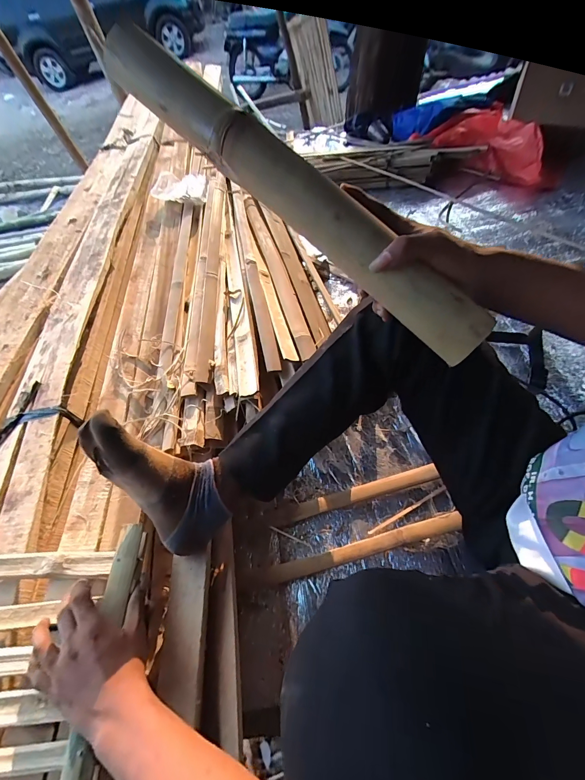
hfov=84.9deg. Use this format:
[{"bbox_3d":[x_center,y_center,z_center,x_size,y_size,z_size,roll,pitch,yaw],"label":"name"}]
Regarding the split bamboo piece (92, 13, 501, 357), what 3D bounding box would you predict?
[{"bbox_3d":[-0.004,-0.205,0.325,0.476,0.050,0.043,43,67,5],"label":"split bamboo piece"}]

